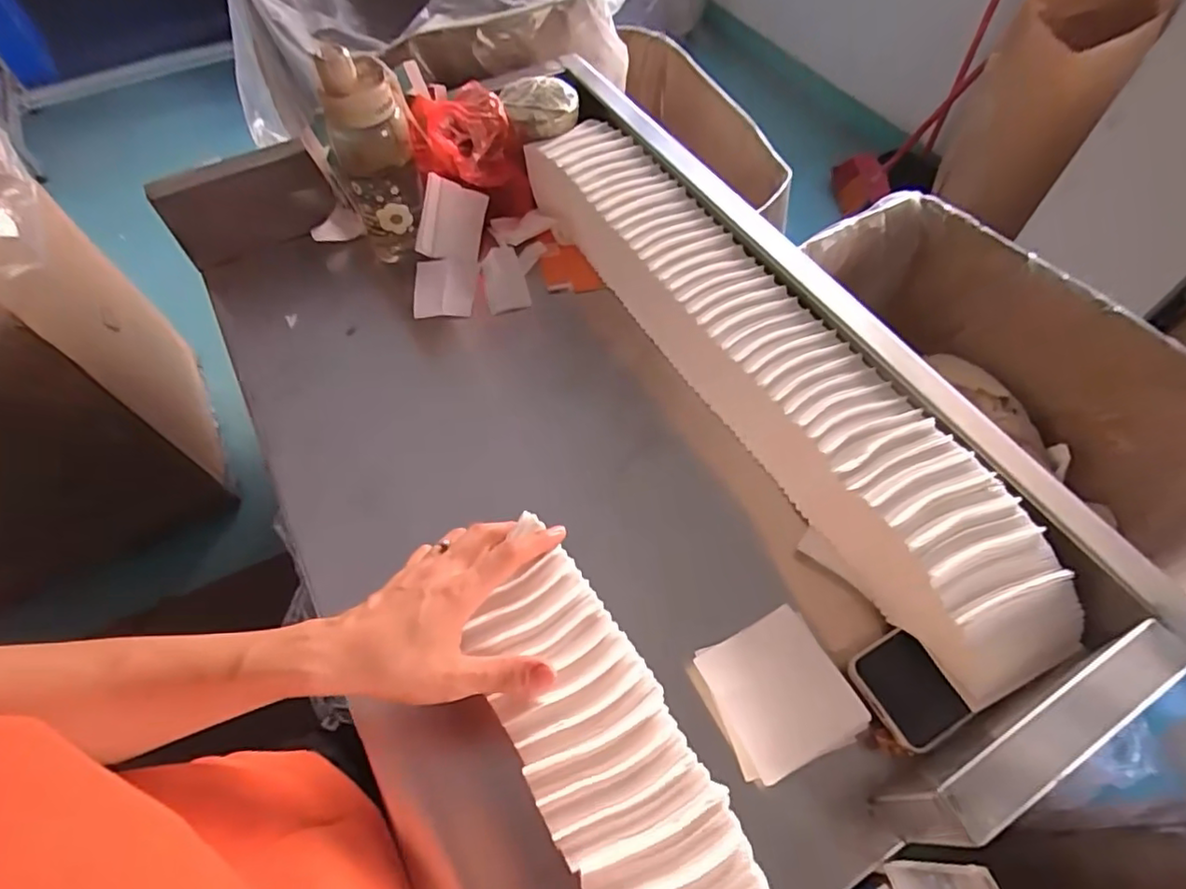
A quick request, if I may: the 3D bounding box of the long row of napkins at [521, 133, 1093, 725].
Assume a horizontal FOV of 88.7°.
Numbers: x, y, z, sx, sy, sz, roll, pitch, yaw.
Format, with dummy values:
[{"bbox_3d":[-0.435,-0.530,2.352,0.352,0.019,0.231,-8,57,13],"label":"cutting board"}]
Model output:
[{"bbox_3d":[0.138,-0.094,0.584,0.138,0.101,0.688,-27,62,-15],"label":"long row of napkins"}]

